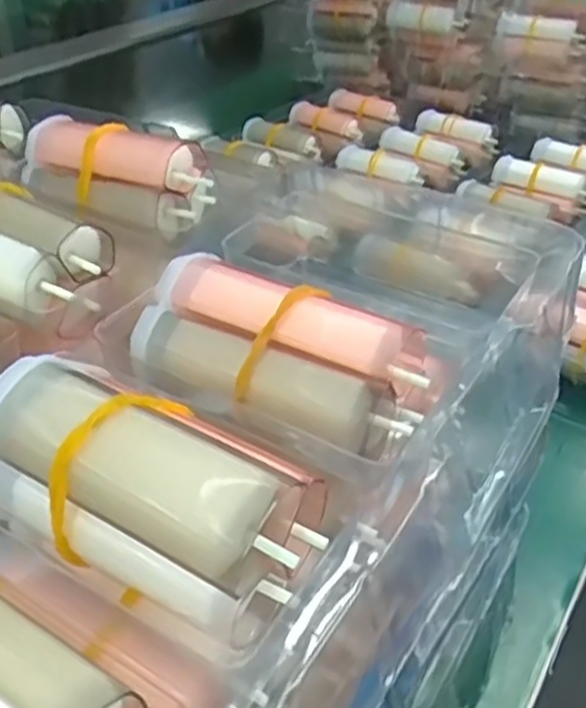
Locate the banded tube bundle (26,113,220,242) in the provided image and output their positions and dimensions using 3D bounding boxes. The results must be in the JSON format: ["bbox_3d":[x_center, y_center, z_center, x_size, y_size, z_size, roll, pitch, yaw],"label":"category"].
[{"bbox_3d":[-0.062,-0.062,0.254,0.075,0.028,0.021,19,40,25],"label":"banded tube bundle"}]

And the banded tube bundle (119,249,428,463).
[{"bbox_3d":[-0.004,-0.002,0.172,0.069,0.022,0.028,15,39,21],"label":"banded tube bundle"}]

